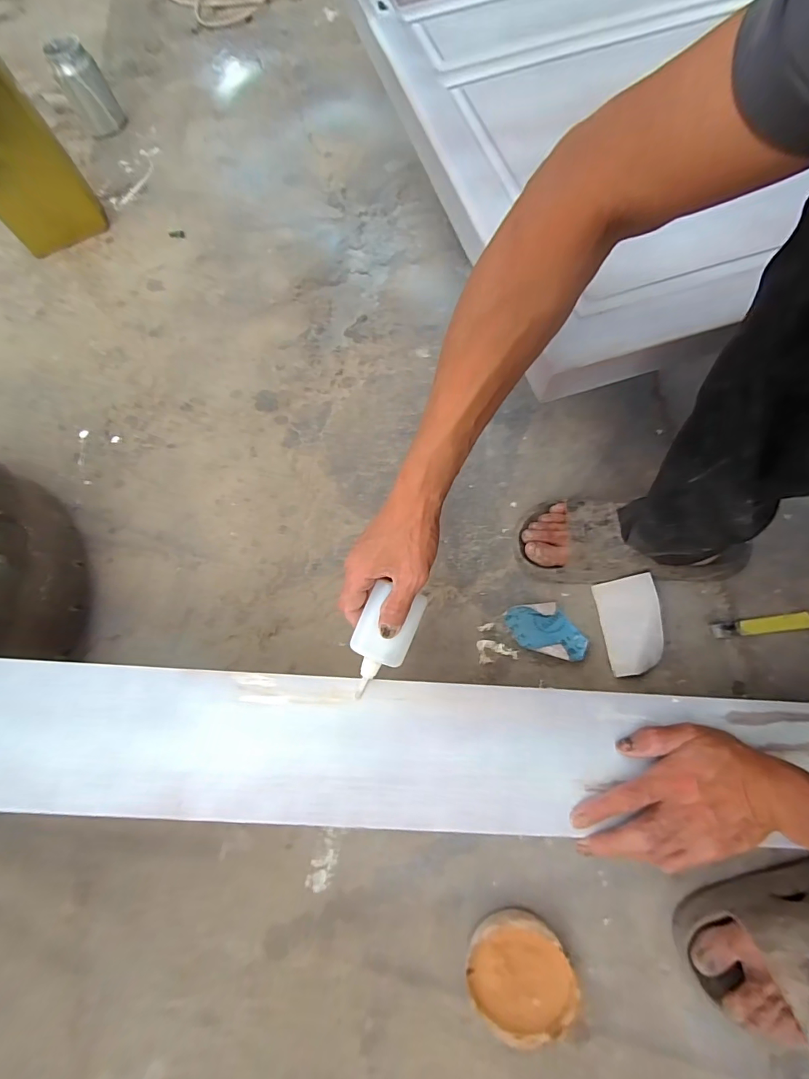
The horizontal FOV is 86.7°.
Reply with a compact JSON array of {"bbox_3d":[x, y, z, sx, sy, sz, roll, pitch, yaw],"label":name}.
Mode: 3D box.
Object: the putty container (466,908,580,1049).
[{"bbox_3d":[0.111,0.414,0.410,0.098,0.026,0.092,-1,69,3],"label":"putty container"}]

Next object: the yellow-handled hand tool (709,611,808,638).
[{"bbox_3d":[0.474,0.092,0.515,0.201,0.021,0.031,-9,69,0],"label":"yellow-handled hand tool"}]

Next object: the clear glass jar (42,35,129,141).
[{"bbox_3d":[-0.710,-1.002,0.959,0.098,0.137,0.096,-32,71,-9],"label":"clear glass jar"}]

